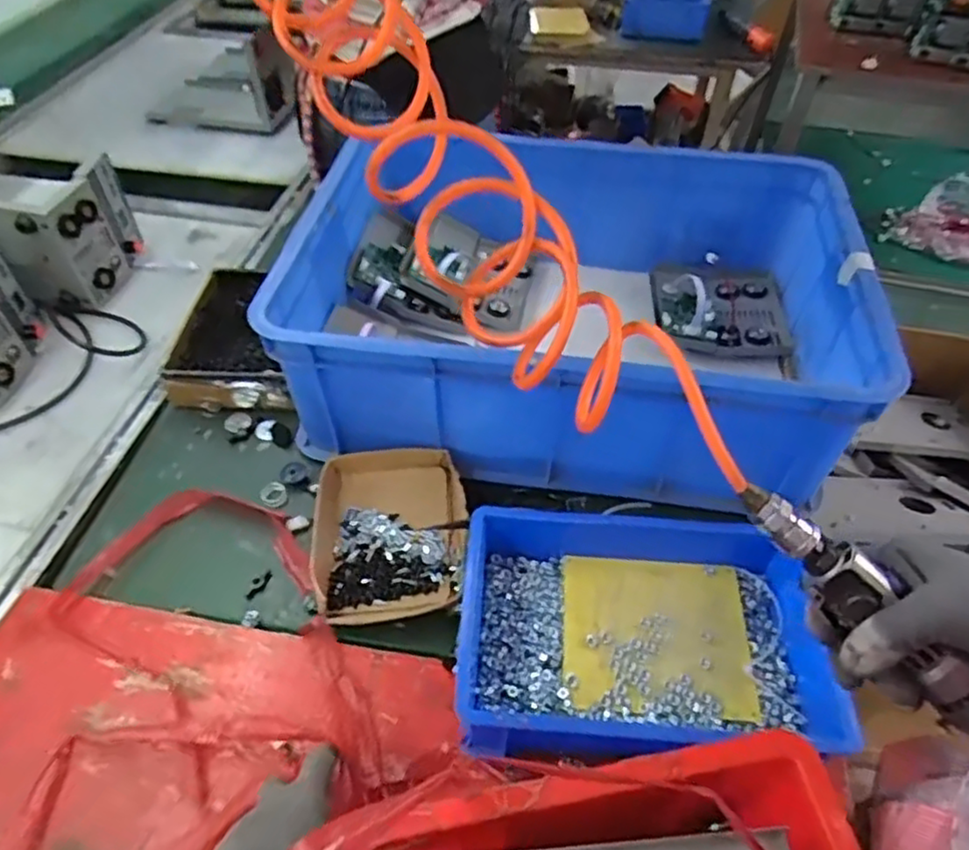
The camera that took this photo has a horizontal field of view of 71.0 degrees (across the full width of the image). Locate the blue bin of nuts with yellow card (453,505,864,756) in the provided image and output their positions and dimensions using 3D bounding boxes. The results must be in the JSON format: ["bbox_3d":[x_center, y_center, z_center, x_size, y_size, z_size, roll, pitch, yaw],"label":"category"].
[{"bbox_3d":[0.134,0.179,0.593,0.299,0.080,0.193,3,49,1],"label":"blue bin of nuts with yellow card"}]

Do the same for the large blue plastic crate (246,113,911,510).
[{"bbox_3d":[0.104,-0.142,0.795,0.584,0.188,0.398,8,49,6],"label":"large blue plastic crate"}]

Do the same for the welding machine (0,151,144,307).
[{"bbox_3d":[-0.642,-0.281,0.935,0.270,0.140,0.190,16,50,12],"label":"welding machine"}]

